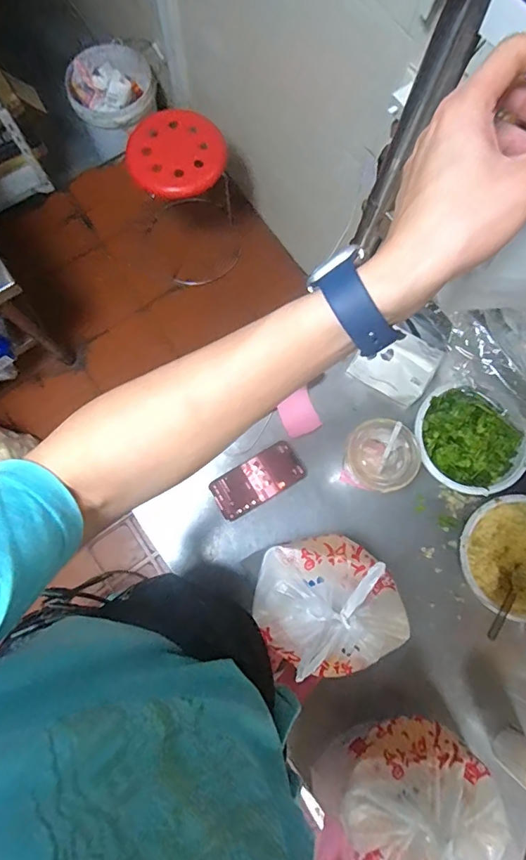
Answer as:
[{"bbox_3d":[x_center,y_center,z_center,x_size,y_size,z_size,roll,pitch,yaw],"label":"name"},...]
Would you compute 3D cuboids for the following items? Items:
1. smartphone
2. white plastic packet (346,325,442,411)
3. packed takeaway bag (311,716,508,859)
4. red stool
[{"bbox_3d":[-0.007,0.078,0.700,0.143,0.006,0.073,-32,76,-7],"label":"smartphone"},{"bbox_3d":[0.210,-0.105,0.718,0.119,0.066,0.101,36,80,6],"label":"white plastic packet"},{"bbox_3d":[0.176,0.442,0.541,0.169,0.133,0.168,37,80,6],"label":"packed takeaway bag"},{"bbox_3d":[-0.246,-0.736,1.453,0.277,0.428,0.300,-15,79,-4],"label":"red stool"}]

